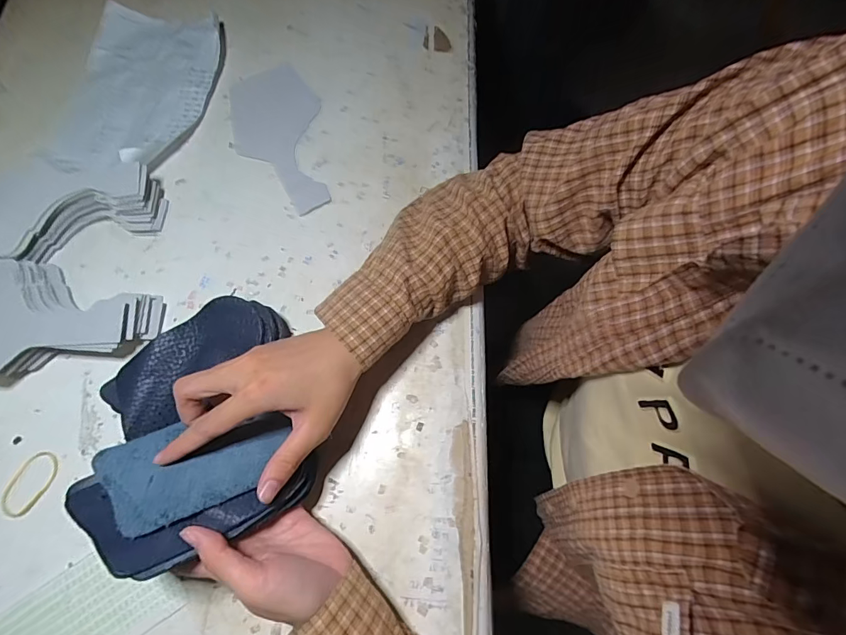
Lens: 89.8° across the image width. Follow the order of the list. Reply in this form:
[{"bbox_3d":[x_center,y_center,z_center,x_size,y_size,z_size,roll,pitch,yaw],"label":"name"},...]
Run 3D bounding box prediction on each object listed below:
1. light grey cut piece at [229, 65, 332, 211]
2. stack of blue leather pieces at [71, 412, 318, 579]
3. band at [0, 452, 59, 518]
[{"bbox_3d":[-0.162,-0.202,0.469,0.096,0.005,0.208,-12,70,-2],"label":"light grey cut piece"},{"bbox_3d":[-0.154,0.120,0.285,0.142,0.030,0.080,-20,49,-30],"label":"stack of blue leather pieces"},{"bbox_3d":[-0.330,0.139,0.356,0.033,0.004,0.052,21,72,10],"label":"band"}]

